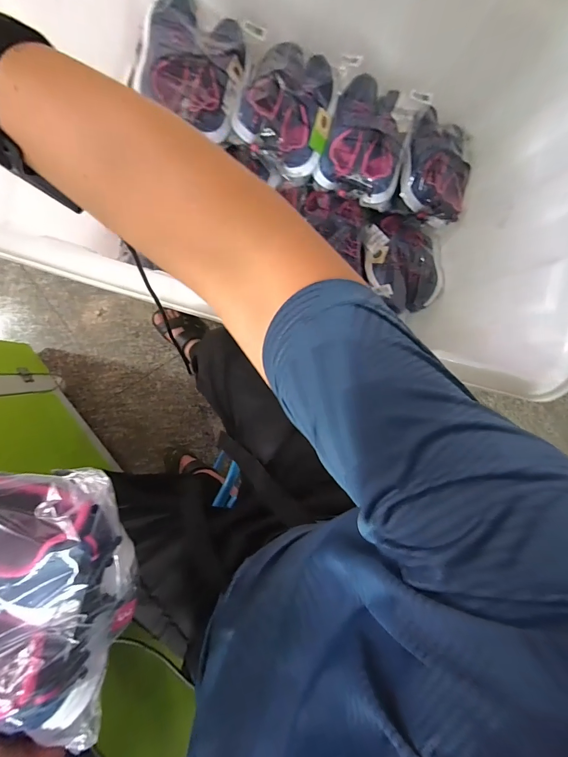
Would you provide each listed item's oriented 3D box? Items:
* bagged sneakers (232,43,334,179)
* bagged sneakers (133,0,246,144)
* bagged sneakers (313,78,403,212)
[{"bbox_3d":[0.007,-0.598,0.772,0.206,0.079,0.240,21,88,-10],"label":"bagged sneakers"},{"bbox_3d":[-0.197,-0.662,0.740,0.205,0.095,0.227,16,89,-10],"label":"bagged sneakers"},{"bbox_3d":[0.194,-0.543,0.802,0.190,0.087,0.234,17,89,-10],"label":"bagged sneakers"}]

